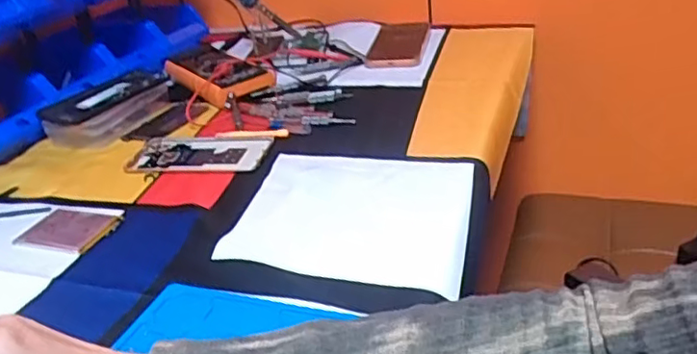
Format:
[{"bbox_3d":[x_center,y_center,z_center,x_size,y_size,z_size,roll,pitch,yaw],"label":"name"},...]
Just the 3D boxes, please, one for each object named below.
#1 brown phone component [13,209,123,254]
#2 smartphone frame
[{"bbox_3d":[-0.259,0.048,0.563,0.087,0.004,0.059,5,31,20],"label":"brown phone component"},{"bbox_3d":[-0.168,-0.026,0.687,0.160,0.005,0.083,2,31,17],"label":"smartphone frame"}]

